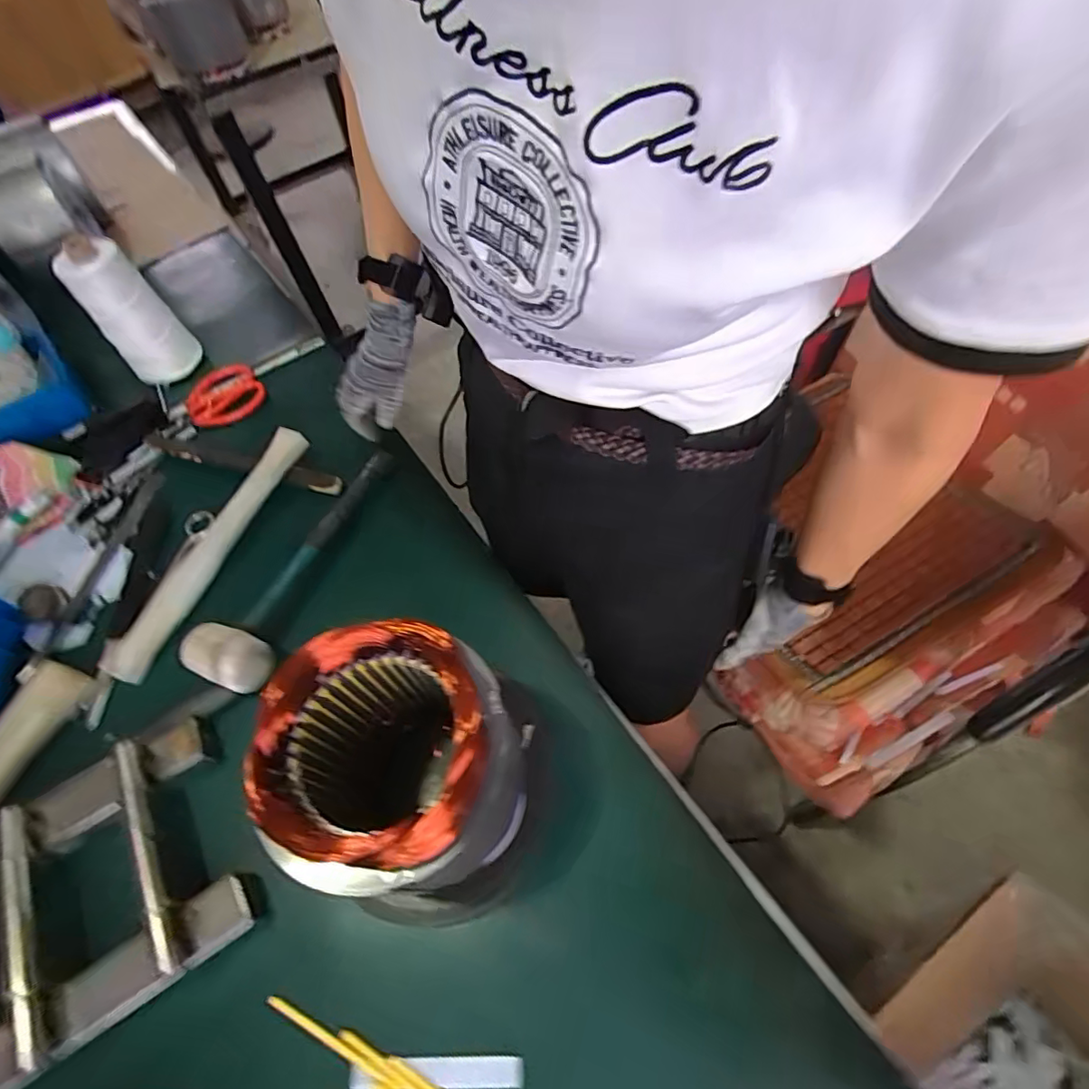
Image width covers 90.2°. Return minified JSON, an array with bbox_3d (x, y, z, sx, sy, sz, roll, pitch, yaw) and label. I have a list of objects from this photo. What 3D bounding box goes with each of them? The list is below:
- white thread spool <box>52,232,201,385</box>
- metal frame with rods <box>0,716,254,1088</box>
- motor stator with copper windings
[{"bbox_3d":[-0.542,-0.307,0.713,0.089,0.160,0.085,-4,57,5],"label":"white thread spool"},{"bbox_3d":[-0.352,0.265,0.415,0.214,0.052,0.186,-31,59,-12],"label":"metal frame with rods"},{"bbox_3d":[-0.097,0.148,0.369,0.141,0.147,0.139,-4,57,5],"label":"motor stator with copper windings"}]

